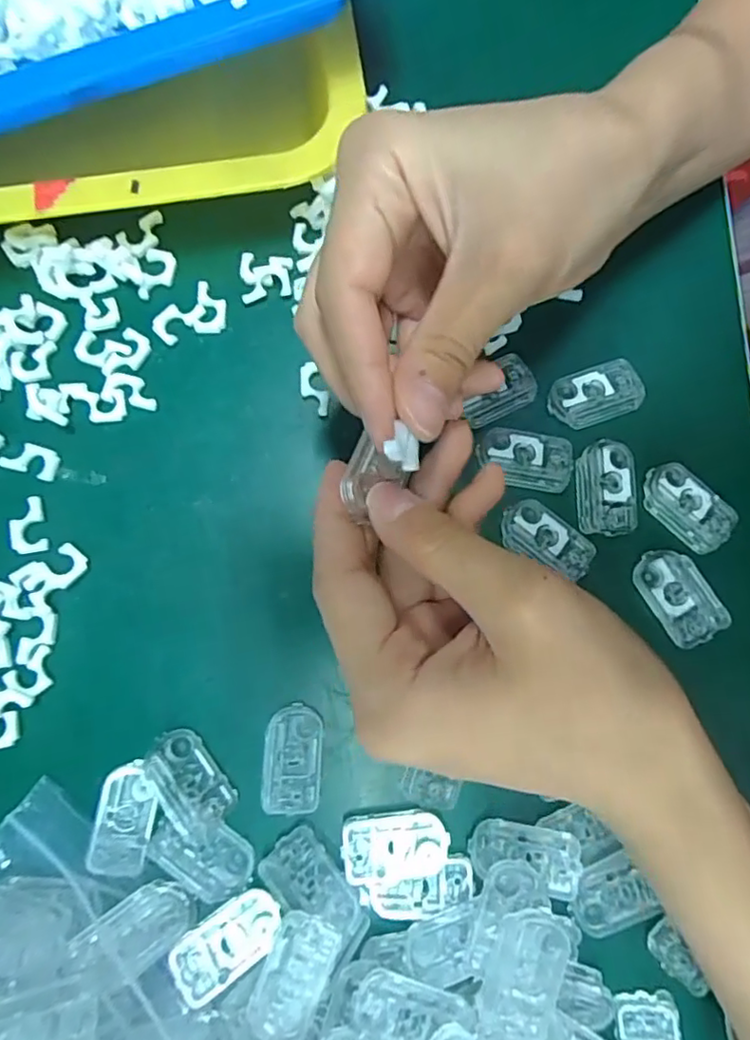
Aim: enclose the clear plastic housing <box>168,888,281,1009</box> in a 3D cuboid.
[{"bbox_3d":[-0.049,0.142,0.197,0.035,0.012,0.018,-30,81,-5],"label":"clear plastic housing"}]

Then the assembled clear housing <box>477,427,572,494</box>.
[{"bbox_3d":[0.060,-0.025,0.234,0.037,0.004,0.023,12,80,3],"label":"assembled clear housing"}]

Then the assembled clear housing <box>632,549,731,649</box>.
[{"bbox_3d":[0.117,0.029,0.228,0.022,0.007,0.037,-31,81,-5],"label":"assembled clear housing"}]

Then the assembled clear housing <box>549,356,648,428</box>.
[{"bbox_3d":[0.089,-0.052,0.239,0.037,0.004,0.022,-18,80,-2],"label":"assembled clear housing"}]

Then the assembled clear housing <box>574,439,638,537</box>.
[{"bbox_3d":[0.091,-0.013,0.232,0.023,0.004,0.037,-1,80,0],"label":"assembled clear housing"}]

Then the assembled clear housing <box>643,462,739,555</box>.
[{"bbox_3d":[0.123,-0.006,0.230,0.023,0.004,0.037,-43,82,-7],"label":"assembled clear housing"}]

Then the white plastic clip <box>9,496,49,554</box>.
[{"bbox_3d":[-0.135,0.002,0.228,0.013,0.004,0.021,-14,80,-2],"label":"white plastic clip"}]

